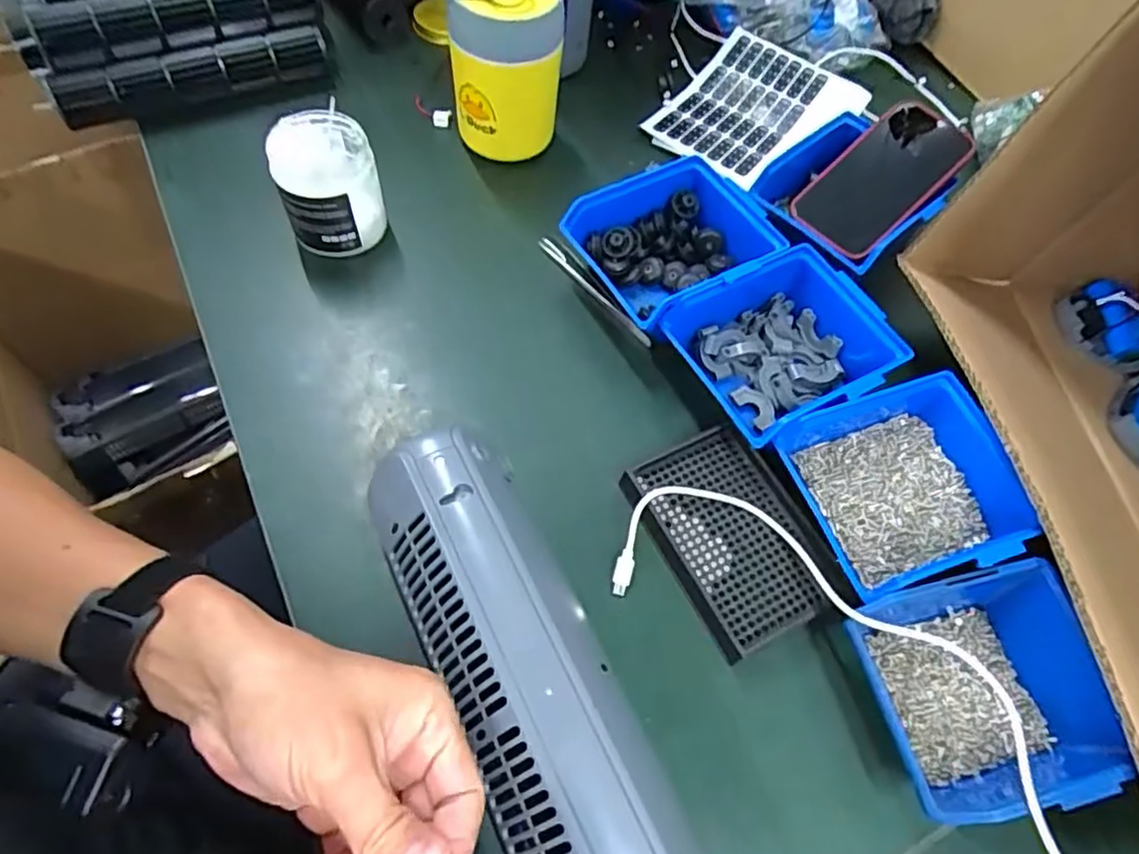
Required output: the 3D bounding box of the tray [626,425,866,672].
[{"bbox_3d":[0.106,0.071,0.425,0.094,0.019,0.136,-22,65,-16],"label":"tray"}]

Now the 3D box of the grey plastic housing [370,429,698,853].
[{"bbox_3d":[-0.016,0.134,0.320,0.088,0.054,0.308,-23,65,-17],"label":"grey plastic housing"}]

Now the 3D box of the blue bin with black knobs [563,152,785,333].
[{"bbox_3d":[0.081,-0.137,0.515,0.136,0.067,0.119,-29,67,-18],"label":"blue bin with black knobs"}]

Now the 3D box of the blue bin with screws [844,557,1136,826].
[{"bbox_3d":[0.233,0.146,0.370,0.131,0.058,0.114,-11,62,-9],"label":"blue bin with screws"}]

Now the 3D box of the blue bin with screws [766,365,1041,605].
[{"bbox_3d":[0.217,0.039,0.425,0.138,0.055,0.121,-17,64,-14],"label":"blue bin with screws"}]

